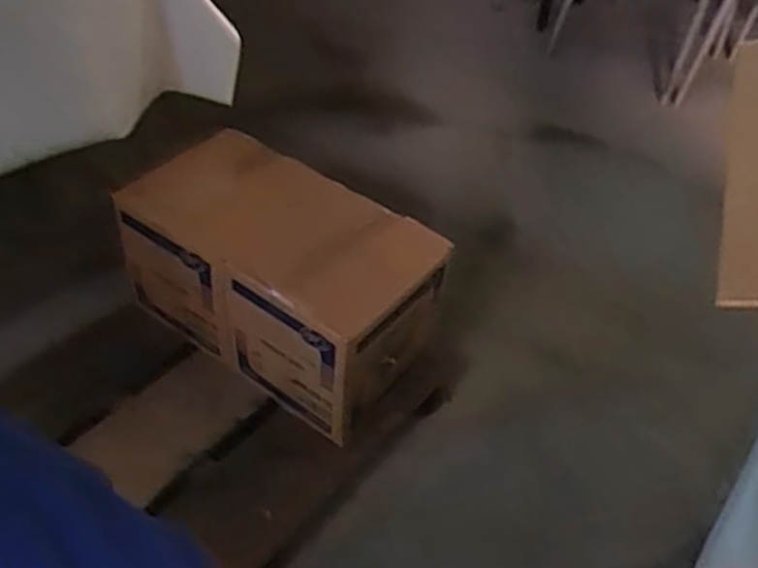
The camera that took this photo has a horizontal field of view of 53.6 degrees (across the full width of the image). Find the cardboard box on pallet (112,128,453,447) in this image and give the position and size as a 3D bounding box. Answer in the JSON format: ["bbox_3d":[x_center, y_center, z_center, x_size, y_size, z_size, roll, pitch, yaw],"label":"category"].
[{"bbox_3d":[-0.186,-0.022,1.465,0.586,0.278,0.330,28,49,22],"label":"cardboard box on pallet"}]

